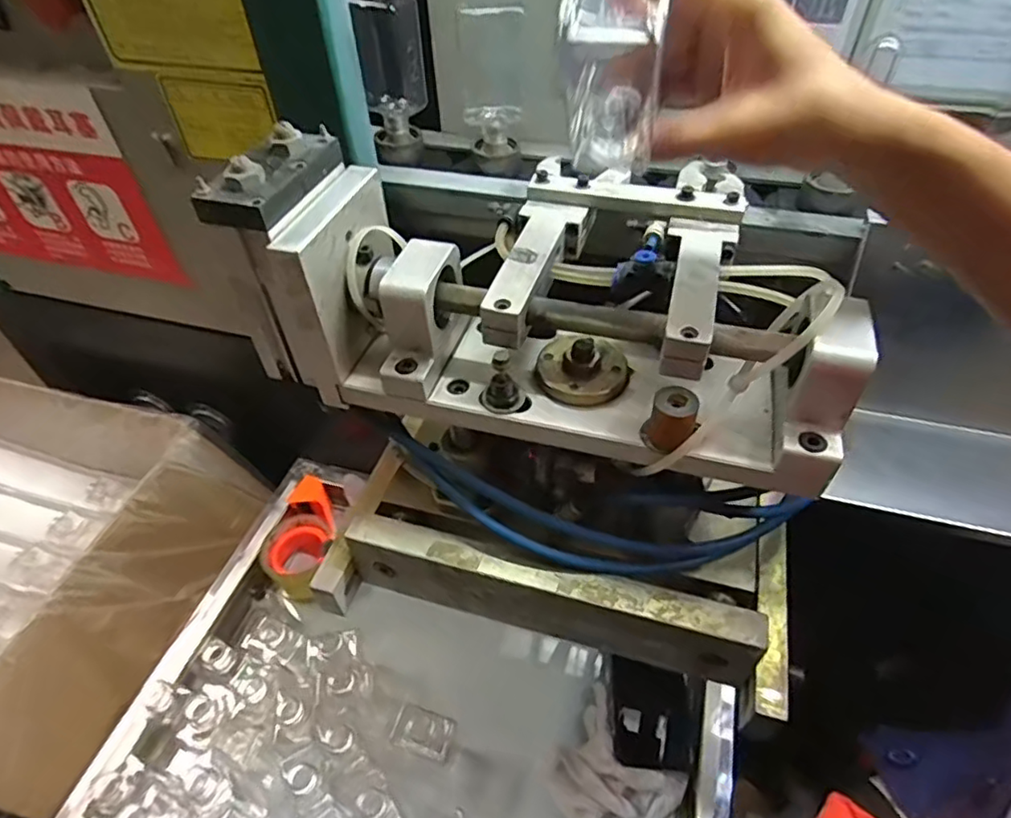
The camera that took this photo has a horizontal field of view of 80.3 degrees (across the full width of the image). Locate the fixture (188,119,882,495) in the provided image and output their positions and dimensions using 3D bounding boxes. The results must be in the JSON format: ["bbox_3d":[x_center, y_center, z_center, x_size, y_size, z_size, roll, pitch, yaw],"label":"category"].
[{"bbox_3d":[0.032,-0.086,0.382,0.344,0.135,0.166,12,48,13],"label":"fixture"}]

